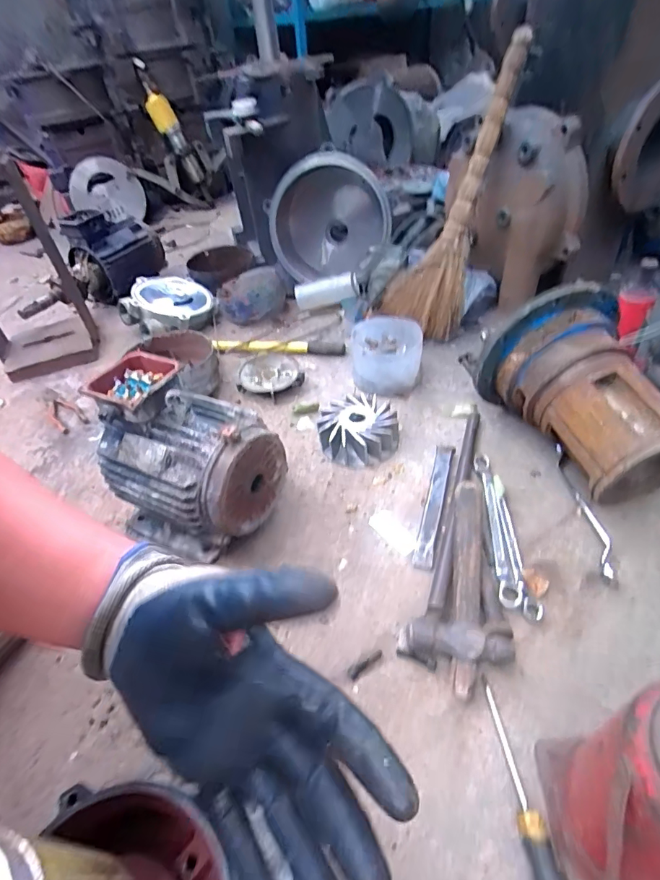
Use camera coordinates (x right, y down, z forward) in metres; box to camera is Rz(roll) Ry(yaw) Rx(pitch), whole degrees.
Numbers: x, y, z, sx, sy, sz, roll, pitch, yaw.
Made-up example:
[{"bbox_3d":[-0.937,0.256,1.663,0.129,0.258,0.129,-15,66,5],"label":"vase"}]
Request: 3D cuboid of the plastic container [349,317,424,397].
[{"bbox_3d":[0.117,-0.174,0.963,0.144,0.094,0.154,1,43,8],"label":"plastic container"}]

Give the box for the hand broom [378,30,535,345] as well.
[{"bbox_3d":[0.268,-0.496,0.960,0.159,0.554,0.116,33,25,32],"label":"hand broom"}]

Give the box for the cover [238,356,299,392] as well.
[{"bbox_3d":[-0.134,-0.144,1.012,0.124,0.029,0.114,-7,42,0],"label":"cover"}]

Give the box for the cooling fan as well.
[{"bbox_3d":[0.052,-0.021,0.833,0.135,0.056,0.146,-4,42,3],"label":"cooling fan"}]

